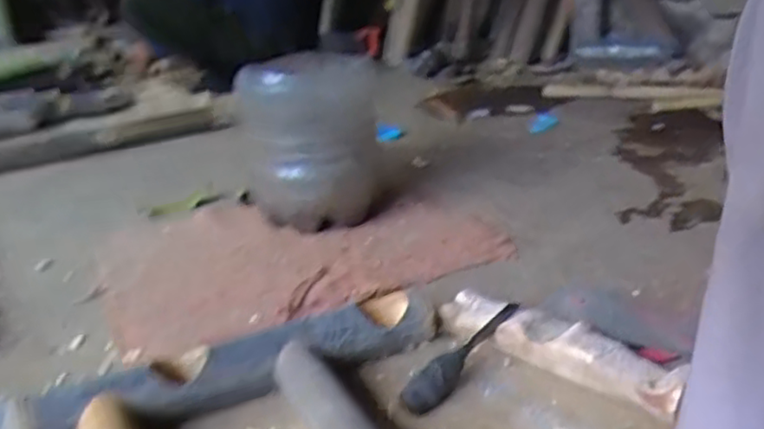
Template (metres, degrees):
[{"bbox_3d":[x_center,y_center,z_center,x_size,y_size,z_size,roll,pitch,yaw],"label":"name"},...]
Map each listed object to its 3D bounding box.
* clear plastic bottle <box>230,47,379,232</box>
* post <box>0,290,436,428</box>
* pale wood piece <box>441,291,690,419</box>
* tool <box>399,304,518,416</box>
[{"bbox_3d":[-0.128,-0.146,1.254,0.239,0.287,0.246,-7,24,-6],"label":"clear plastic bottle"},{"bbox_3d":[-0.220,0.191,0.764,0.606,0.072,0.057,-13,26,-19],"label":"post"},{"bbox_3d":[0.207,0.156,0.805,0.300,0.054,0.070,19,33,41],"label":"pale wood piece"},{"bbox_3d":[0.096,0.168,0.799,0.189,0.056,0.027,-24,31,-37],"label":"tool"}]

